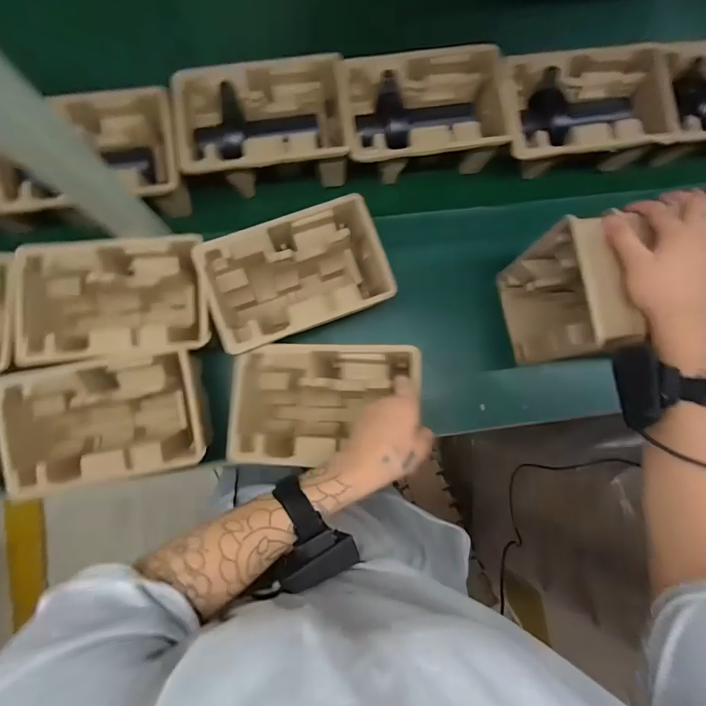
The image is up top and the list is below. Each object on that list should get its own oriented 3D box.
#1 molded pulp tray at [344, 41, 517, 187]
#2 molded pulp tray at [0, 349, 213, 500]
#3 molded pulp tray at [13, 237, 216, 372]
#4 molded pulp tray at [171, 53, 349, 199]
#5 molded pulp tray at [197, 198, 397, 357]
[{"bbox_3d":[0.100,-0.340,0.610,0.222,0.104,0.144,-4,84,-4],"label":"molded pulp tray"},{"bbox_3d":[-0.304,0.088,0.567,0.237,0.128,0.148,-9,84,-5],"label":"molded pulp tray"},{"bbox_3d":[-0.302,-0.065,0.578,0.230,0.110,0.148,-4,84,-4],"label":"molded pulp tray"},{"bbox_3d":[-0.123,-0.317,0.604,0.226,0.087,0.140,-7,84,-5],"label":"molded pulp tray"},{"bbox_3d":[-0.076,-0.101,0.588,0.232,0.100,0.152,-22,86,-6],"label":"molded pulp tray"}]

